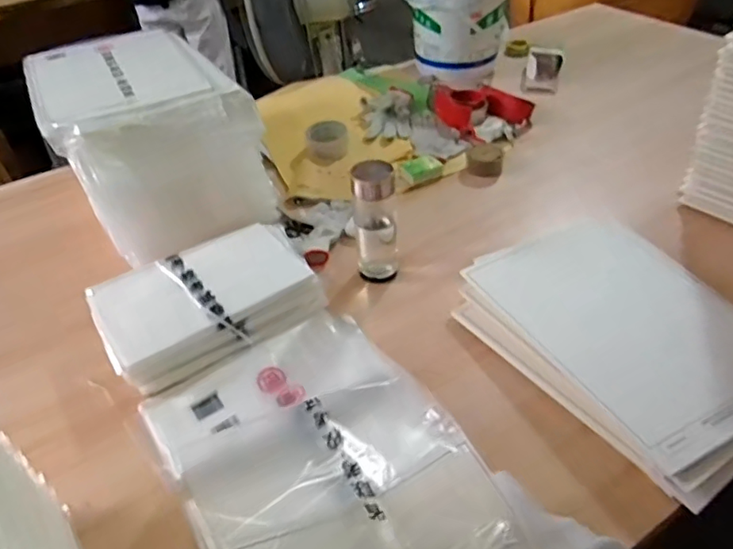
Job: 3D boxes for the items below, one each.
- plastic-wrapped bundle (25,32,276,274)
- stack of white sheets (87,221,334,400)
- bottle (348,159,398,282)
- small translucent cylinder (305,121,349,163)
[{"bbox_3d":[-0.419,-0.262,1.090,0.310,0.230,0.482,-25,46,-23],"label":"plastic-wrapped bundle"},{"bbox_3d":[-0.237,0.029,0.863,0.311,0.080,0.207,-26,46,-24],"label":"stack of white sheets"},{"bbox_3d":[0.015,-0.075,0.880,0.067,0.184,0.064,-4,41,-1],"label":"bottle"},{"bbox_3d":[-0.084,-0.283,1.219,0.091,0.050,0.095,-1,41,3],"label":"small translucent cylinder"}]

